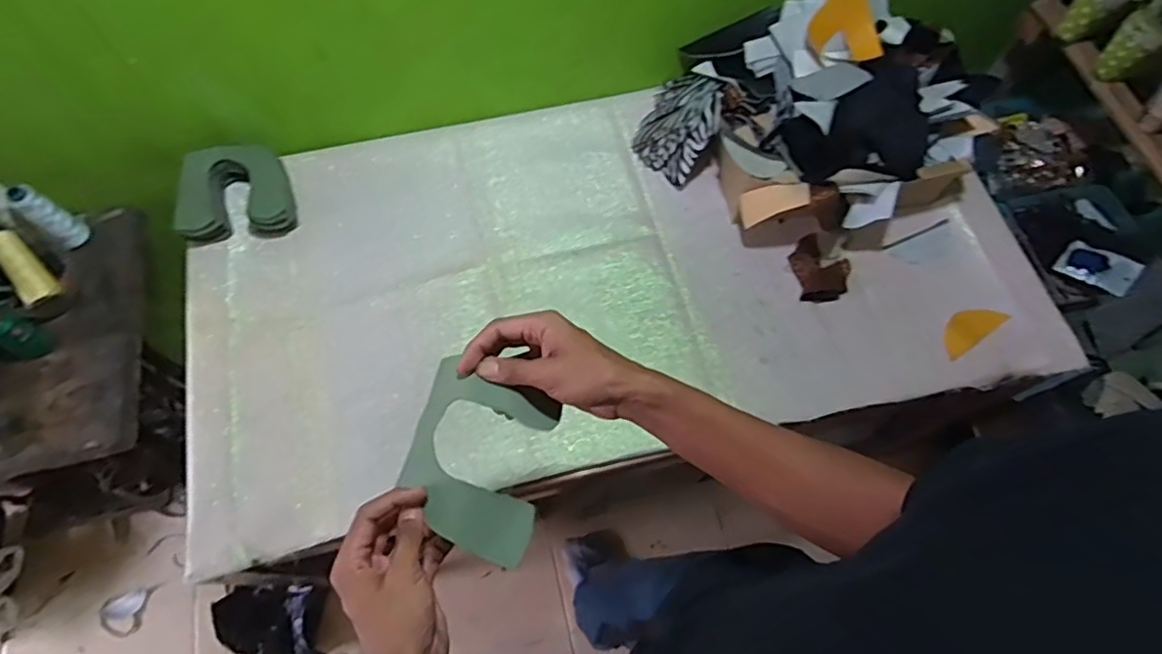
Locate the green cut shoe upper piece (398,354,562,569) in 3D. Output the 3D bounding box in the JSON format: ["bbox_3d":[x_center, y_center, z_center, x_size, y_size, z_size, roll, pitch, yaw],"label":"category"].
[{"bbox_3d":[-0.082,0.104,0.498,0.110,0.049,0.132,16,66,6],"label":"green cut shoe upper piece"}]

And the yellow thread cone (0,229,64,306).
[{"bbox_3d":[-0.767,-0.084,0.864,0.043,0.044,0.118,-35,97,-15],"label":"yellow thread cone"}]

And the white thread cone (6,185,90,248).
[{"bbox_3d":[-0.760,-0.159,0.897,0.041,0.113,0.046,17,65,29],"label":"white thread cone"}]

